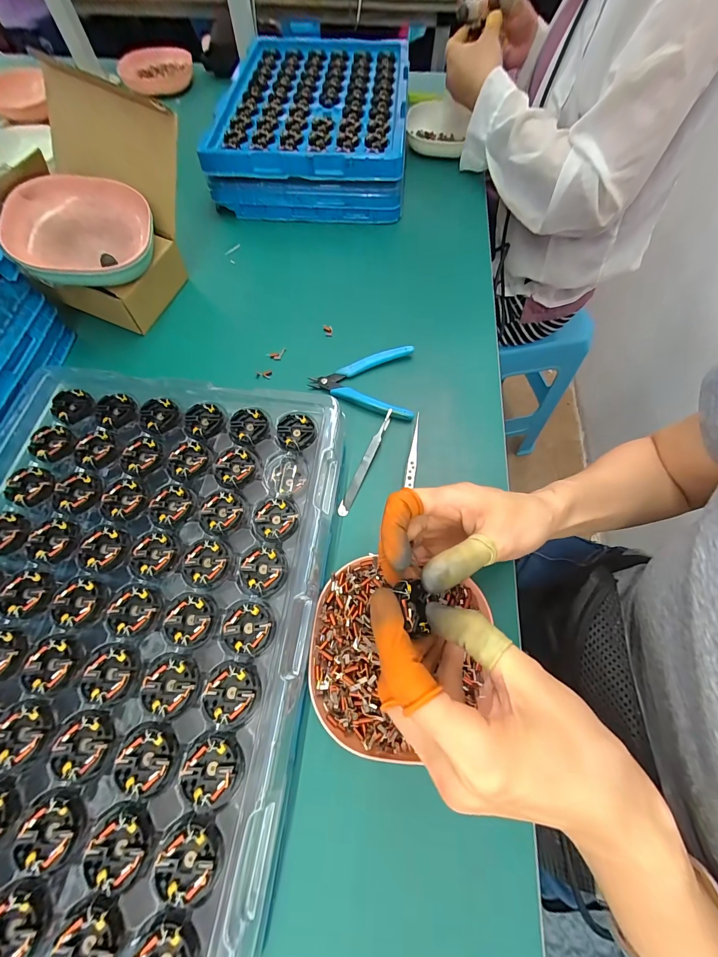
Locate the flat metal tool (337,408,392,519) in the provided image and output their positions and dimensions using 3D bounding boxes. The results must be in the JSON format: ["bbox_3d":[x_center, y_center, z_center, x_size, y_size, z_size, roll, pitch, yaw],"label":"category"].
[{"bbox_3d":[0.007,-0.017,0.341,0.010,0.012,0.116,23,68,10],"label":"flat metal tool"}]

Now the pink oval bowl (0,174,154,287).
[{"bbox_3d":[-0.301,-0.270,0.382,0.140,0.050,0.134,-14,66,-5],"label":"pink oval bowl"}]

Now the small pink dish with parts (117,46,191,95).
[{"bbox_3d":[-0.415,-0.842,0.717,0.142,0.030,0.152,-18,67,-7],"label":"small pink dish with parts"}]

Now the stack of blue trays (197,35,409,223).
[{"bbox_3d":[-0.059,-0.589,0.556,0.271,0.070,0.387,3,66,2],"label":"stack of blue trays"}]

